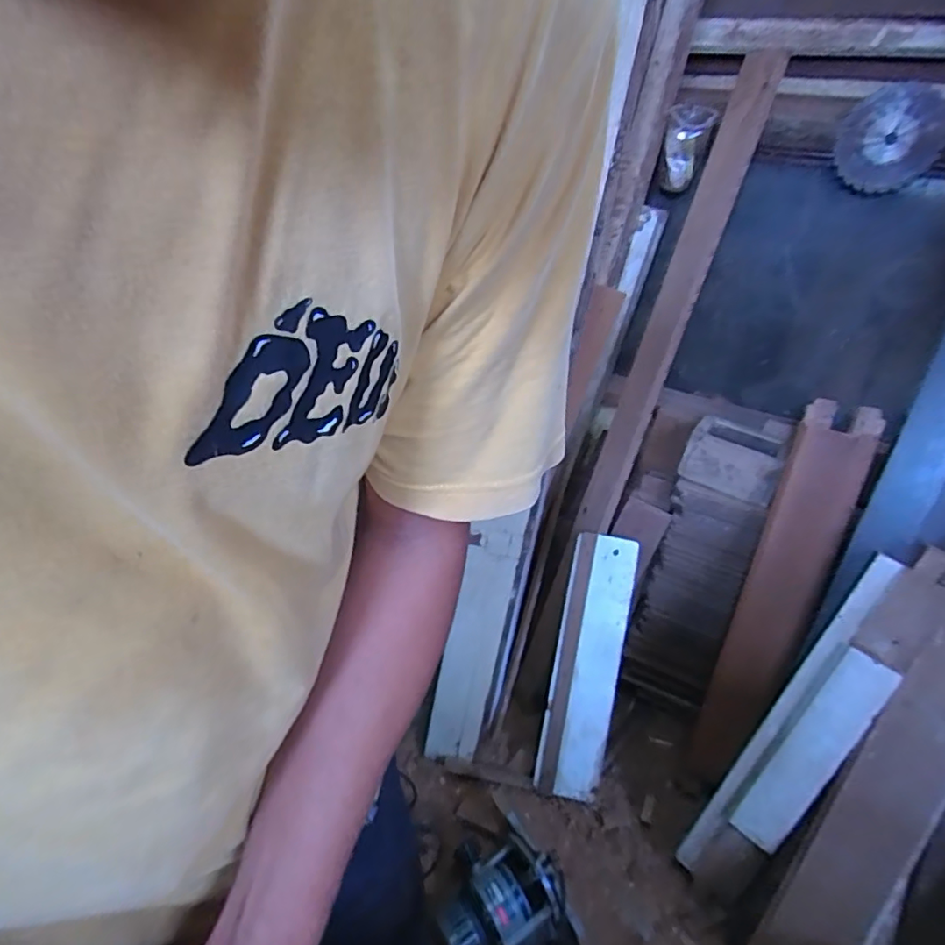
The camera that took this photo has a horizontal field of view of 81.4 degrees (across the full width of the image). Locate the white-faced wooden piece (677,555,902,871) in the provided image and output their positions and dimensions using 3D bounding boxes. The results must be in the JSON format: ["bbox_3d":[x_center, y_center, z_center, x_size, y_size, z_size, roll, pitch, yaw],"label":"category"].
[{"bbox_3d":[0.569,0.472,0.970,0.052,0.702,0.128,10,21,-28],"label":"white-faced wooden piece"}]

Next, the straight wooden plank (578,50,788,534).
[{"bbox_3d":[0.426,-0.334,1.204,0.087,1.003,0.046,26,20,32],"label":"straight wooden plank"}]

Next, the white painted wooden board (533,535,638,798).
[{"bbox_3d":[0.266,0.440,1.268,0.148,0.587,0.045,11,-5,9],"label":"white painted wooden board"}]

